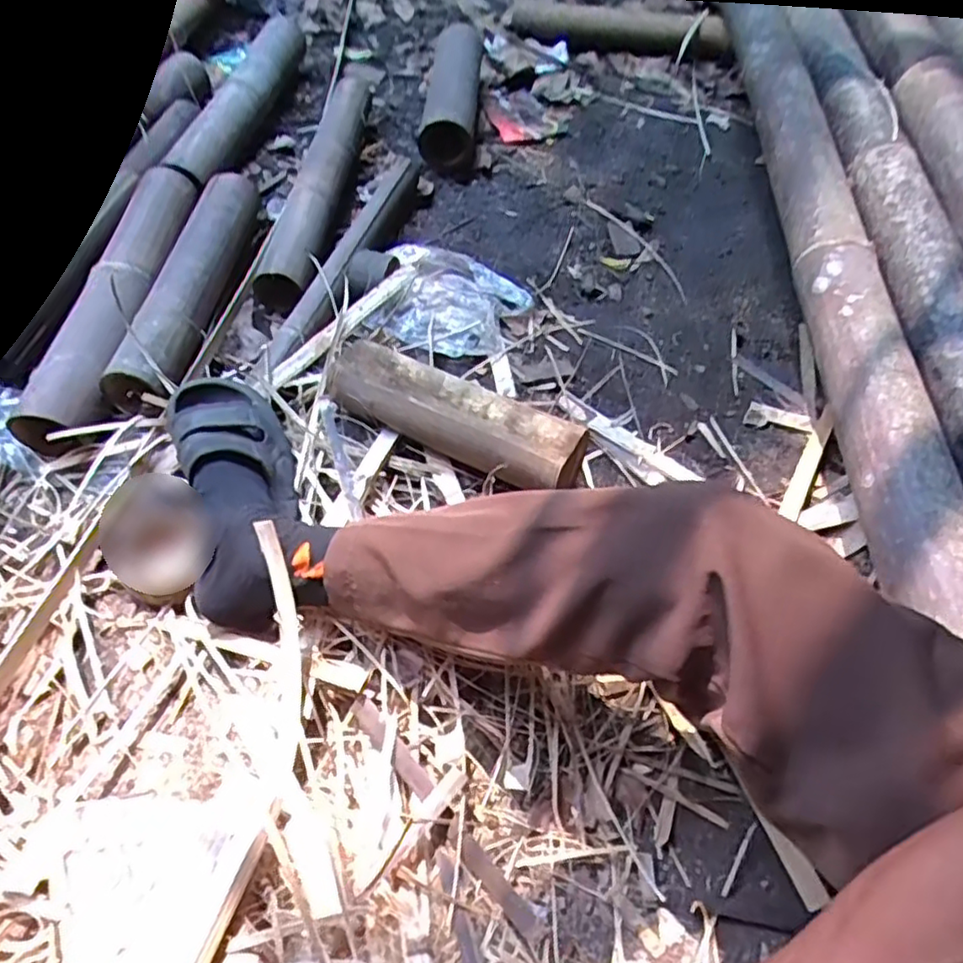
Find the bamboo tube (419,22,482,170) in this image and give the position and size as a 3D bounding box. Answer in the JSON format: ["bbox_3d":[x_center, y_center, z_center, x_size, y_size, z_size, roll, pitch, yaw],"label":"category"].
[{"bbox_3d":[-0.051,-0.671,1.161,0.087,0.088,0.392,1,55,2],"label":"bamboo tube"}]

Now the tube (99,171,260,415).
[{"bbox_3d":[-0.368,-0.256,0.850,0.075,0.061,0.420,2,55,2],"label":"tube"}]

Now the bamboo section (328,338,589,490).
[{"bbox_3d":[-0.034,-0.065,0.742,0.293,0.067,0.078,24,59,17],"label":"bamboo section"}]

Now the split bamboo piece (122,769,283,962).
[{"bbox_3d":[-0.211,0.321,0.460,0.060,0.026,0.220,16,57,12],"label":"split bamboo piece"}]

